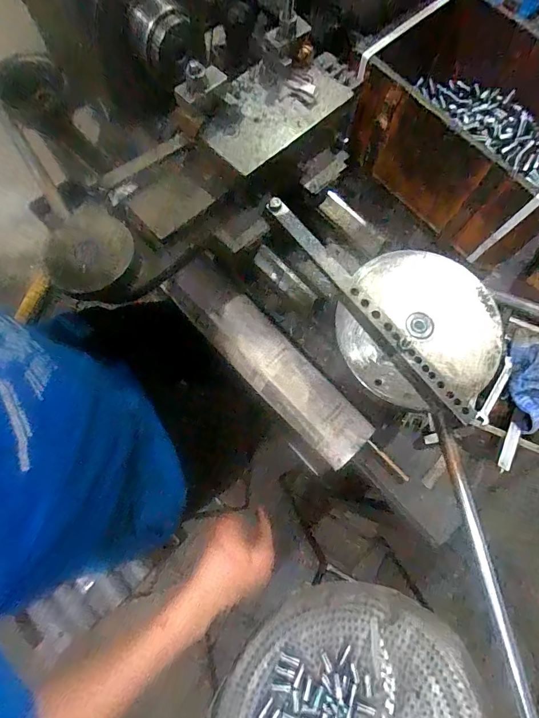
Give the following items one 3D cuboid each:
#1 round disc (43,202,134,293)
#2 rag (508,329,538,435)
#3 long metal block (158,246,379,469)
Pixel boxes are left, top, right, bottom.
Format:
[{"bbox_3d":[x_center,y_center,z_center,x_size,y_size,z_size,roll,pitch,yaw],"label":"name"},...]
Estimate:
[{"bbox_3d":[-0.200,-0.126,0.424,0.092,0.015,0.103,-4,74,-3],"label":"round disc"},{"bbox_3d":[0.364,0.035,0.519,0.080,0.031,0.140,22,74,5],"label":"rag"},{"bbox_3d":[-0.005,-0.003,0.548,0.080,0.052,0.355,-41,79,-12],"label":"long metal block"}]

